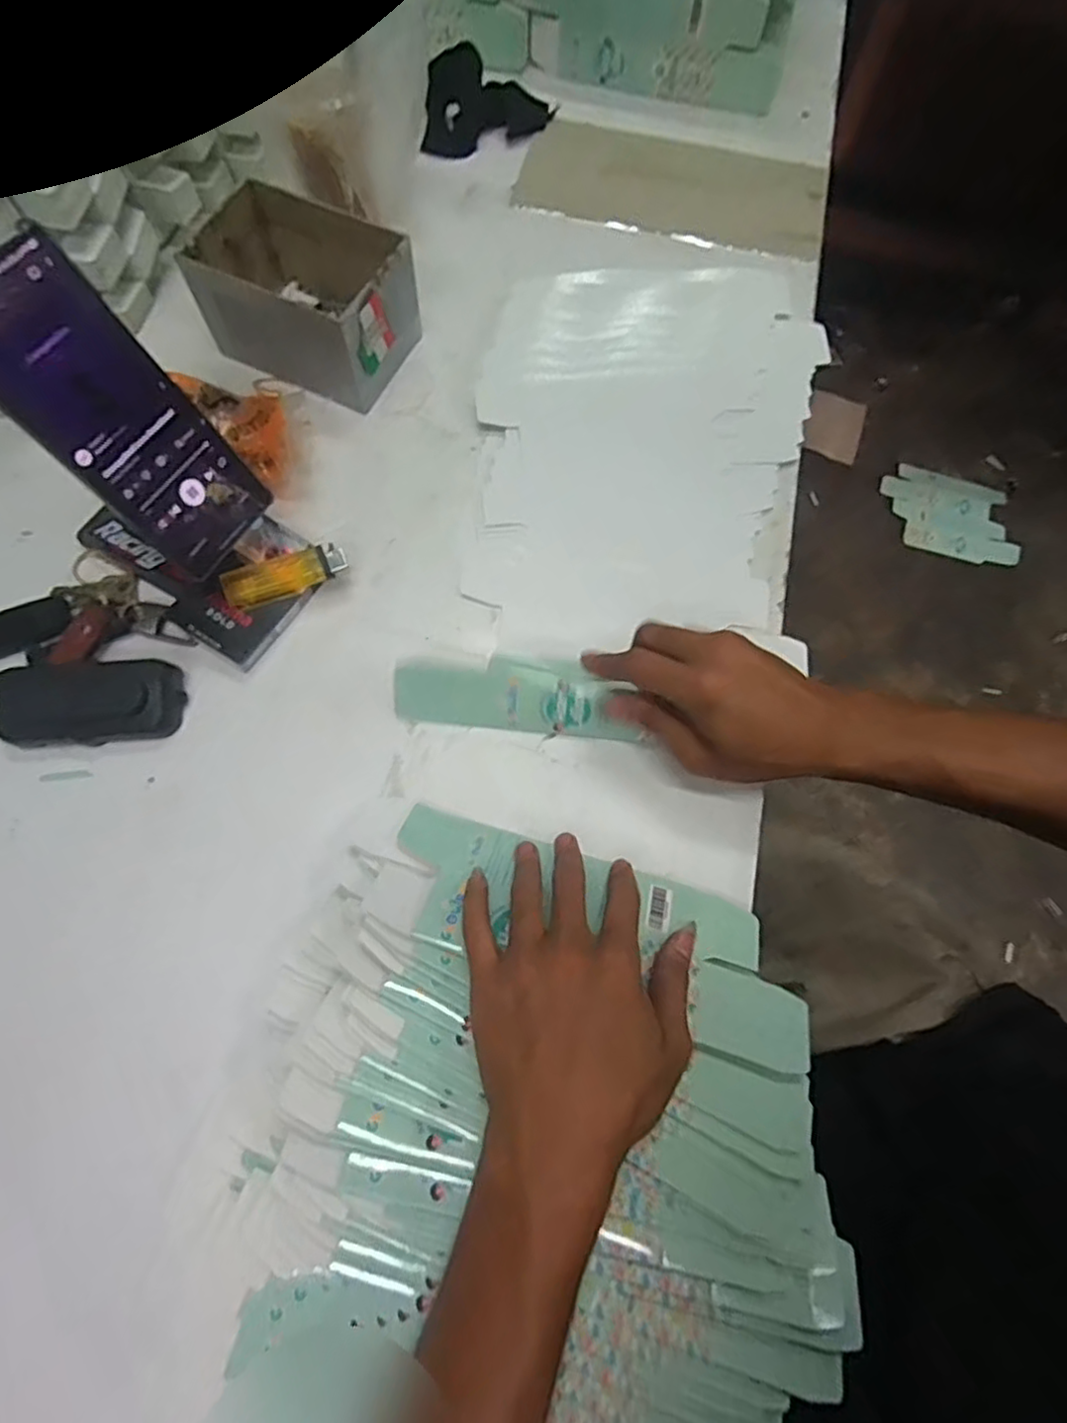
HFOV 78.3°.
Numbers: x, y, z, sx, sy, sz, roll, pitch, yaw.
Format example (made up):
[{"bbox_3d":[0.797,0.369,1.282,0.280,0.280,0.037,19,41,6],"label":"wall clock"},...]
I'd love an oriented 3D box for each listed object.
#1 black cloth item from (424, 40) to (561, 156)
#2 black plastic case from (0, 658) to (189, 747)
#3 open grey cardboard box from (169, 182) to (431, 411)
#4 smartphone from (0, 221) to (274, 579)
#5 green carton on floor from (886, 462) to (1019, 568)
[{"bbox_3d":[-0.049,-0.573,0.612,0.131,0.072,0.016,-28,38,-12],"label":"black cloth item"},{"bbox_3d":[-0.278,-0.007,0.411,0.103,0.022,0.051,-8,72,-5],"label":"black plastic case"},{"bbox_3d":[-0.172,-0.316,0.499,0.146,0.072,0.095,24,72,6],"label":"open grey cardboard box"},{"bbox_3d":[-0.217,-0.152,0.350,0.009,0.164,0.075,22,69,37],"label":"smartphone"},{"bbox_3d":[0.828,-0.395,1.305,0.257,0.022,0.188,13,71,2],"label":"green carton on floor"}]

